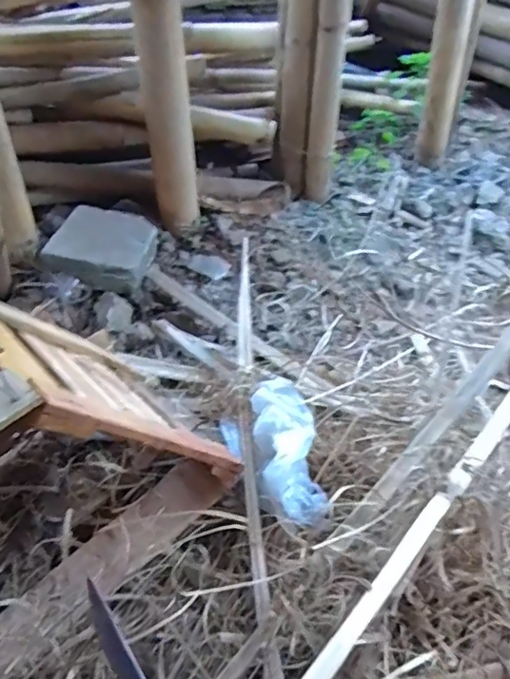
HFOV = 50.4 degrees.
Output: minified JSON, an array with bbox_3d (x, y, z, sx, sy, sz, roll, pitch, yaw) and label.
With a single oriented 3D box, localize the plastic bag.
[{"bbox_3d":[0.023,0.151,0.785,0.130,0.078,0.233,-2,44,-6],"label":"plastic bag"}]

